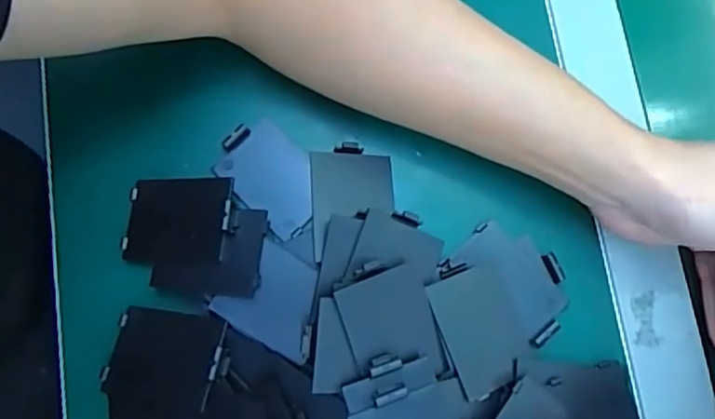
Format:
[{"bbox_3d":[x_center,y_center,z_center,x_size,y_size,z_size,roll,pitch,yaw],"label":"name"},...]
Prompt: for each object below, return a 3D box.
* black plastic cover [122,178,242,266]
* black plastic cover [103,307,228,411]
[{"bbox_3d":[-0.096,0.006,0.308,0.062,0.004,0.046,0,75,18],"label":"black plastic cover"},{"bbox_3d":[-0.098,0.074,0.291,0.064,0.007,0.045,4,68,17],"label":"black plastic cover"}]

